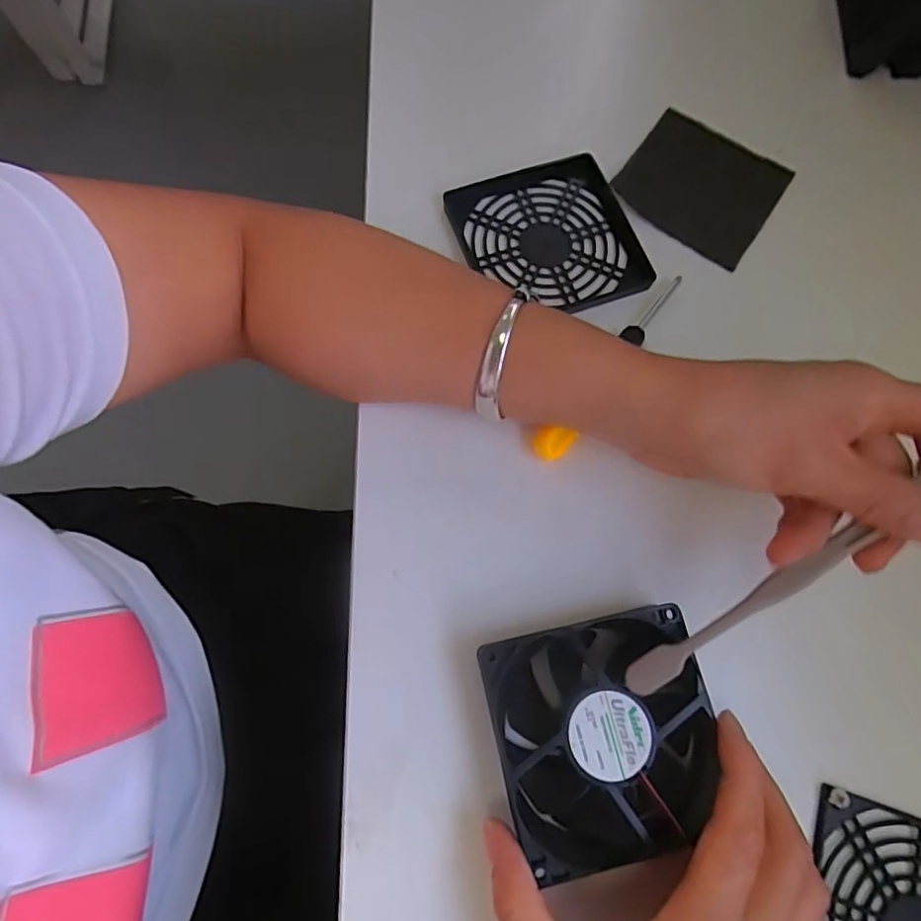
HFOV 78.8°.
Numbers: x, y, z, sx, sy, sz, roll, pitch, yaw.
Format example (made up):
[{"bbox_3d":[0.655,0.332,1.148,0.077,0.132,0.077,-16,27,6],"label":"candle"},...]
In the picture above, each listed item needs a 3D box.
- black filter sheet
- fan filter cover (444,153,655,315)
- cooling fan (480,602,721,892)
[{"bbox_3d":[0.150,-0.172,0.354,0.090,0.008,0.084,33,80,12],"label":"black filter sheet"},{"bbox_3d":[0.052,-0.133,0.335,0.097,0.010,0.097,-16,74,-8],"label":"fan filter cover"},{"bbox_3d":[0.062,0.119,0.245,0.091,0.022,0.091,-12,73,-5],"label":"cooling fan"}]

